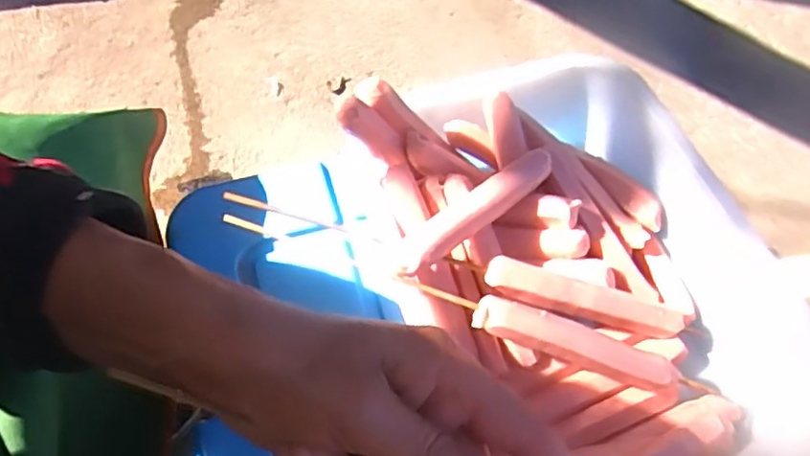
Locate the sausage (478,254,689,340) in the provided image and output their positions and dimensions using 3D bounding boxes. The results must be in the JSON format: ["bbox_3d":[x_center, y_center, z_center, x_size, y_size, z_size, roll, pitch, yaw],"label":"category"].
[{"bbox_3d":[0.104,0.041,0.361,0.119,0.017,0.021,16,61,-11],"label":"sausage"}]

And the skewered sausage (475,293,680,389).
[{"bbox_3d":[0.094,0.063,0.346,0.116,0.012,0.021,20,61,-8],"label":"skewered sausage"}]

